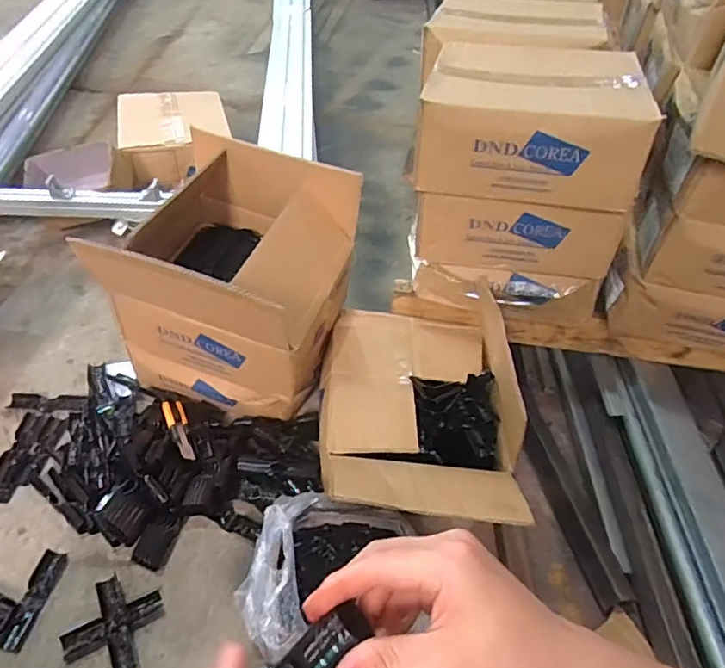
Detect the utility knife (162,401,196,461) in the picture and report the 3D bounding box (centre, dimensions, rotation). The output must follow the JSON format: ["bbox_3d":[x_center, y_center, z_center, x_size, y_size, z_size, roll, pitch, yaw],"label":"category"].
[{"bbox_3d":[-0.303,0.159,0.916,0.033,0.012,0.153,-19,38,-21],"label":"utility knife"}]

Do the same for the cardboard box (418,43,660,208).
[{"bbox_3d":[0.258,-0.347,0.856,0.307,0.143,0.308,13,46,5],"label":"cardboard box"}]

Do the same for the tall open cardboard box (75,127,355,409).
[{"bbox_3d":[-0.226,-0.087,0.938,0.360,0.350,0.317,17,47,9],"label":"tall open cardboard box"}]

